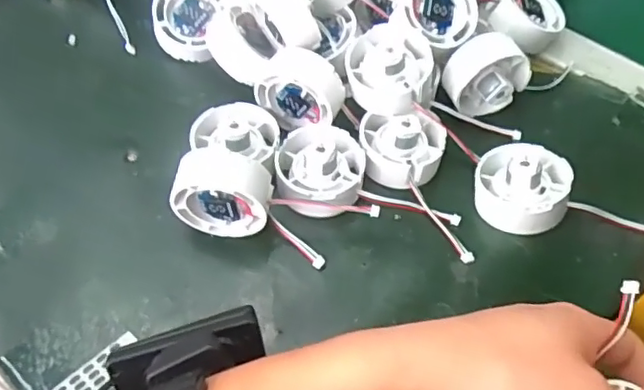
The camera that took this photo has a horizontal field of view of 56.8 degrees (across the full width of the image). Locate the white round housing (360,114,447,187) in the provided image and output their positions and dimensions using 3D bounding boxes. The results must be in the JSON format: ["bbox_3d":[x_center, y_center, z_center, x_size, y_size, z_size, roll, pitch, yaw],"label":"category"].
[{"bbox_3d":[0.052,-0.031,0.378,0.053,0.026,0.046,3,56,0],"label":"white round housing"}]

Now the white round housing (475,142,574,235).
[{"bbox_3d":[0.121,-0.005,0.359,0.053,0.033,0.055,1,56,-1],"label":"white round housing"}]

